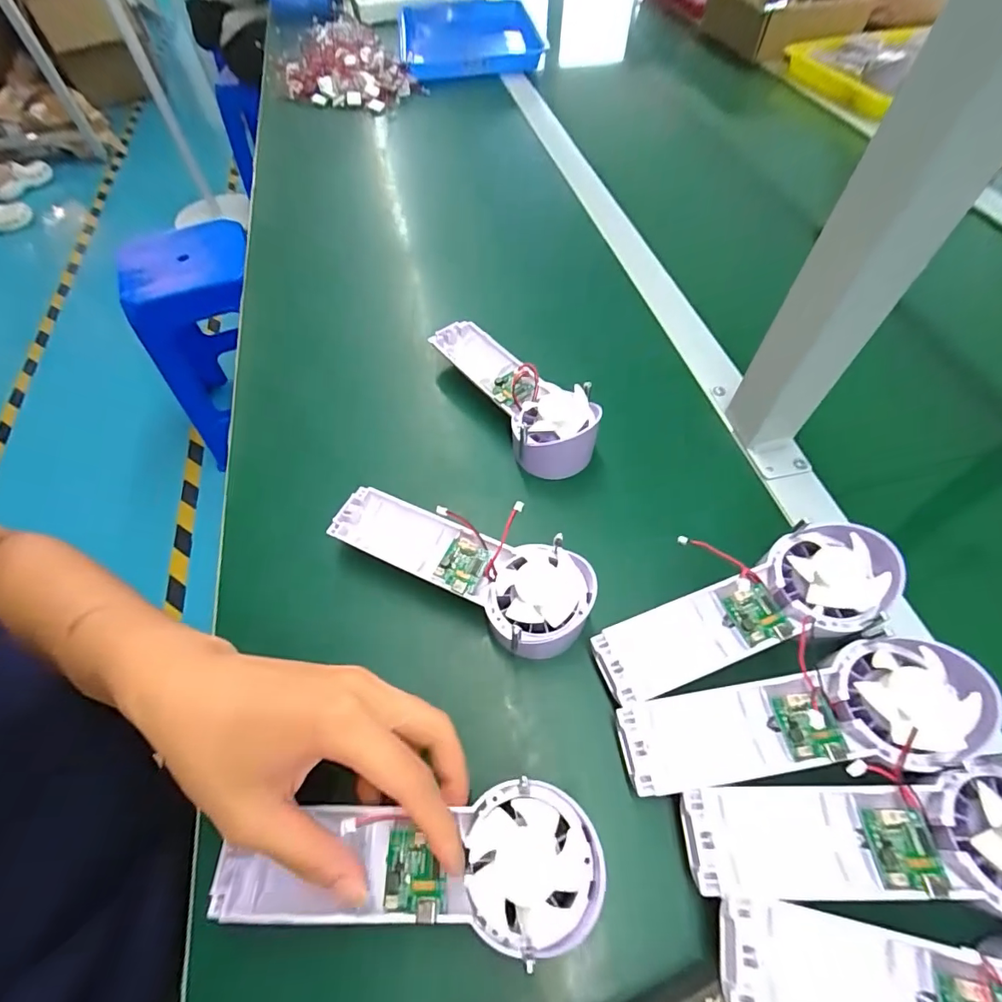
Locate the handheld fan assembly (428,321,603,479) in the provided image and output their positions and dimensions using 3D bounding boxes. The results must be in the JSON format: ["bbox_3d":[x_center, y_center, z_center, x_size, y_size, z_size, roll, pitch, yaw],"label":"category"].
[{"bbox_3d":[0.004,-0.089,0.381,0.062,0.046,0.178,-36,63,-19],"label":"handheld fan assembly"}]

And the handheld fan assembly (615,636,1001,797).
[{"bbox_3d":[0.152,0.114,0.246,0.176,0.039,0.061,-10,58,-4],"label":"handheld fan assembly"}]

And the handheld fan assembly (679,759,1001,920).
[{"bbox_3d":[0.175,0.151,0.213,0.172,0.031,0.056,-1,58,2],"label":"handheld fan assembly"}]

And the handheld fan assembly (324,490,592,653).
[{"bbox_3d":[-0.023,0.036,0.313,0.174,0.051,0.072,27,62,18],"label":"handheld fan assembly"}]

